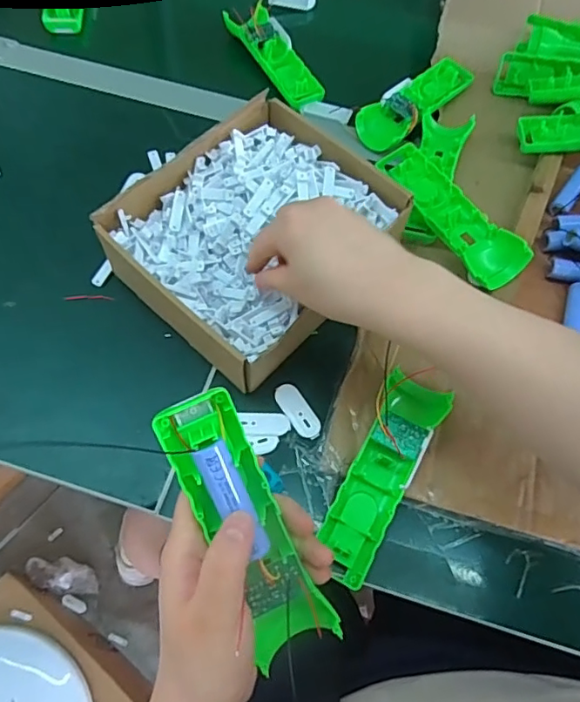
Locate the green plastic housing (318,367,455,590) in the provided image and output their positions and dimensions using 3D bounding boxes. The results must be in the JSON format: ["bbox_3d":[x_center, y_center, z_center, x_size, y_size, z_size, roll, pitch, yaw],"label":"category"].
[{"bbox_3d":[0.067,0.091,0.399,0.048,0.031,0.157,29,66,10],"label":"green plastic housing"}]

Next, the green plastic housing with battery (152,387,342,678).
[{"bbox_3d":[-0.023,0.099,0.291,0.043,0.029,0.158,-26,102,-15],"label":"green plastic housing with battery"}]

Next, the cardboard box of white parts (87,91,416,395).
[{"bbox_3d":[-0.029,-0.102,0.464,0.183,0.068,0.221,40,68,15],"label":"cardboard box of white parts"}]

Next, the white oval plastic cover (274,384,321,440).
[{"bbox_3d":[0.007,0.049,0.431,0.021,0.004,0.050,-29,69,-16],"label":"white oval plastic cover"}]

